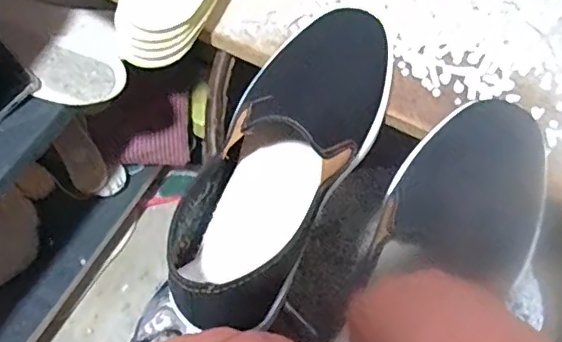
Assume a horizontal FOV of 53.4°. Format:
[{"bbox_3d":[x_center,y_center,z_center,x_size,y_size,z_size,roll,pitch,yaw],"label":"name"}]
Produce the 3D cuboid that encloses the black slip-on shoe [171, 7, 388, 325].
[{"bbox_3d":[0.001,-0.015,0.369,0.092,0.072,0.240,23,66,13],"label":"black slip-on shoe"}]

